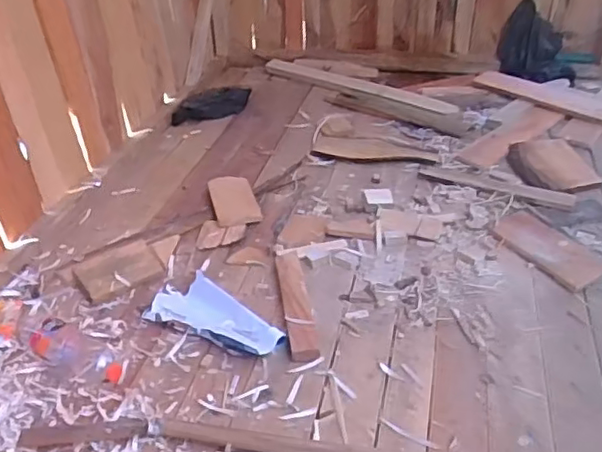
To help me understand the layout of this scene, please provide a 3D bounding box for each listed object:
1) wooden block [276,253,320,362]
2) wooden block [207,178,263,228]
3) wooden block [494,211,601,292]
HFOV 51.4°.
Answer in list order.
[{"bbox_3d":[-0.008,0.141,1.149,0.051,0.021,0.284,-5,35,-5],"label":"wooden block"},{"bbox_3d":[-0.156,-0.064,1.436,0.097,0.020,0.205,-17,37,-6],"label":"wooden block"},{"bbox_3d":[0.501,0.042,1.266,0.117,0.022,0.238,-15,37,-18],"label":"wooden block"}]

